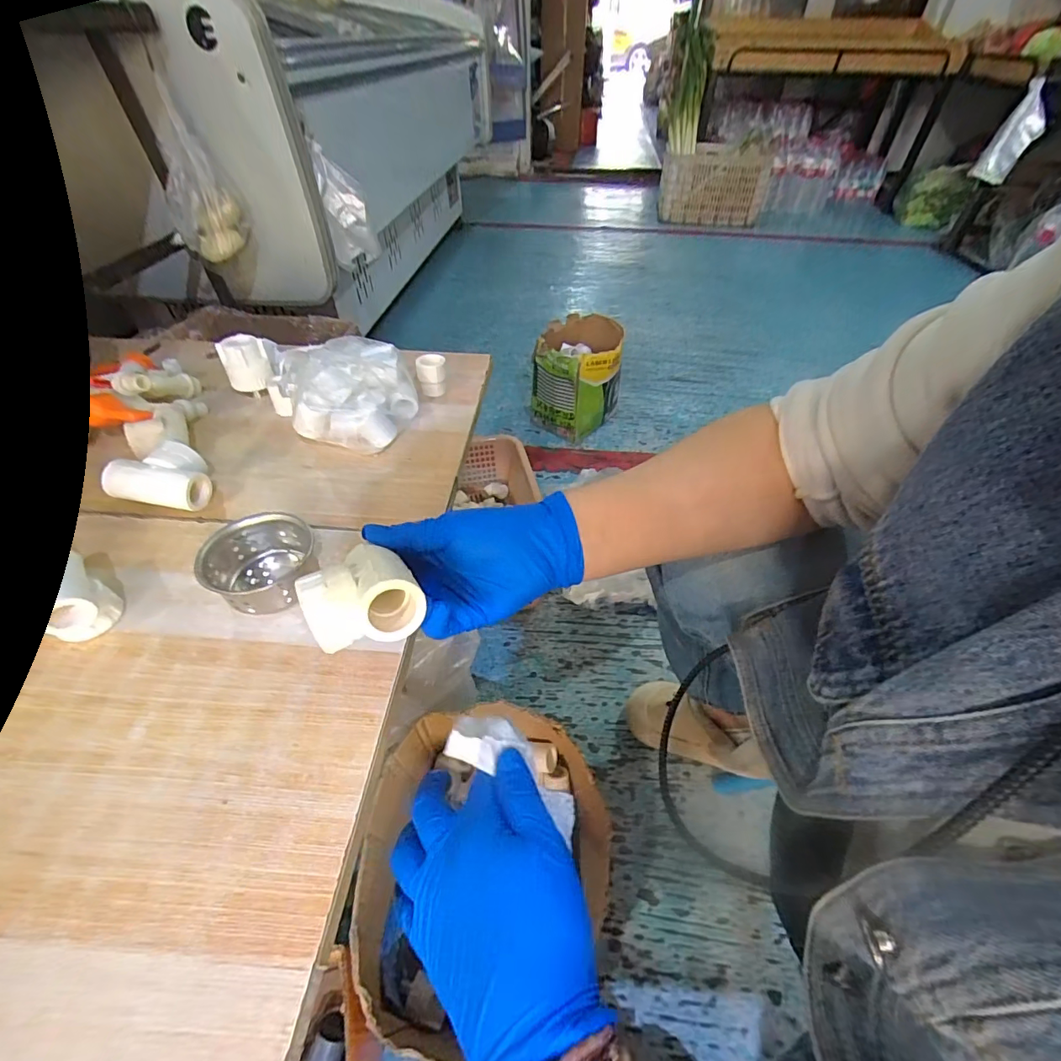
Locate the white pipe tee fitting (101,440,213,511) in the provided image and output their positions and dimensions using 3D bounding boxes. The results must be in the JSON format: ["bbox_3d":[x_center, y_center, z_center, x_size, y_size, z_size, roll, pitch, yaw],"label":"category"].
[{"bbox_3d":[-0.312,-0.047,0.407,0.072,0.036,0.044,2,47,1],"label":"white pipe tee fitting"}]

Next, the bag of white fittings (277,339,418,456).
[{"bbox_3d":[-0.188,-0.155,0.494,0.128,0.071,0.156,-13,48,-12],"label":"bag of white fittings"}]

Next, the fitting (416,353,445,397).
[{"bbox_3d":[-0.113,-0.178,0.554,0.033,0.041,0.025,-9,48,-9],"label":"fitting"}]

